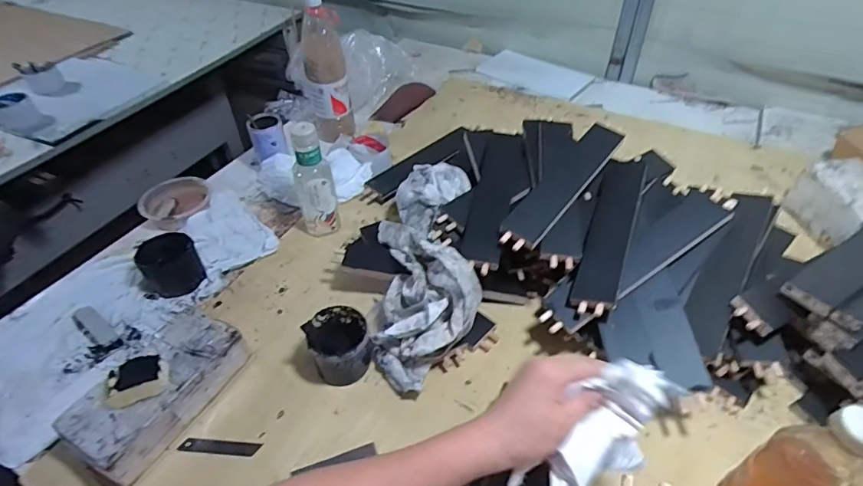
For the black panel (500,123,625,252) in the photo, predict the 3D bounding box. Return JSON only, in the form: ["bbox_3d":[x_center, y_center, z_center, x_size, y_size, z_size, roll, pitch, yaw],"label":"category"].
[{"bbox_3d":[0.197,-0.088,0.724,0.060,0.016,0.287,29,59,28],"label":"black panel"}]

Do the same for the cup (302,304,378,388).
[{"bbox_3d":[-0.118,0.133,0.636,0.077,0.066,0.080,-2,43,2],"label":"cup"}]

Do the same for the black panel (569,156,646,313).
[{"bbox_3d":[0.259,-0.024,0.693,0.059,0.019,0.304,3,44,29],"label":"black panel"}]

